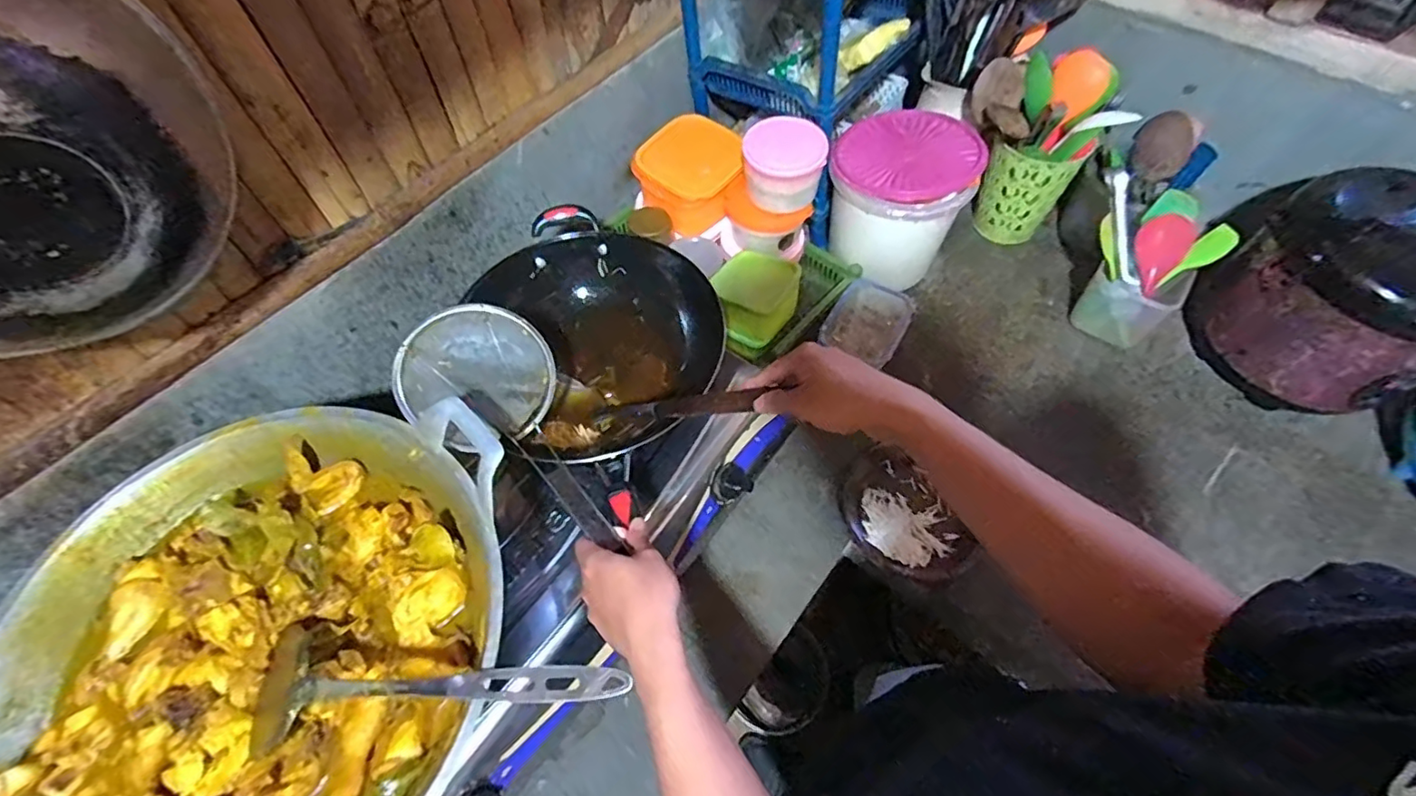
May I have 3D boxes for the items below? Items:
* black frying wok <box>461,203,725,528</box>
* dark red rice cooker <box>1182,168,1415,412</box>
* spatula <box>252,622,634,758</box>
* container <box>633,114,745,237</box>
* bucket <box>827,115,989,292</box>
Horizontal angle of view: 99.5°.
[{"bbox_3d":[-0.145,-0.068,0.714,0.294,0.097,0.266,32,66,18],"label":"black frying wok"},{"bbox_3d":[0.833,-0.127,0.785,0.229,0.241,0.244,-17,61,-8],"label":"dark red rice cooker"},{"bbox_3d":[-0.217,0.232,0.470,0.316,0.062,0.085,1,60,3],"label":"spatula"},{"bbox_3d":[-0.016,-0.337,0.914,0.138,0.097,0.151,-40,66,-19],"label":"container"},{"bbox_3d":[0.294,-0.298,0.940,0.188,0.210,0.196,-1,60,2],"label":"bucket"}]

